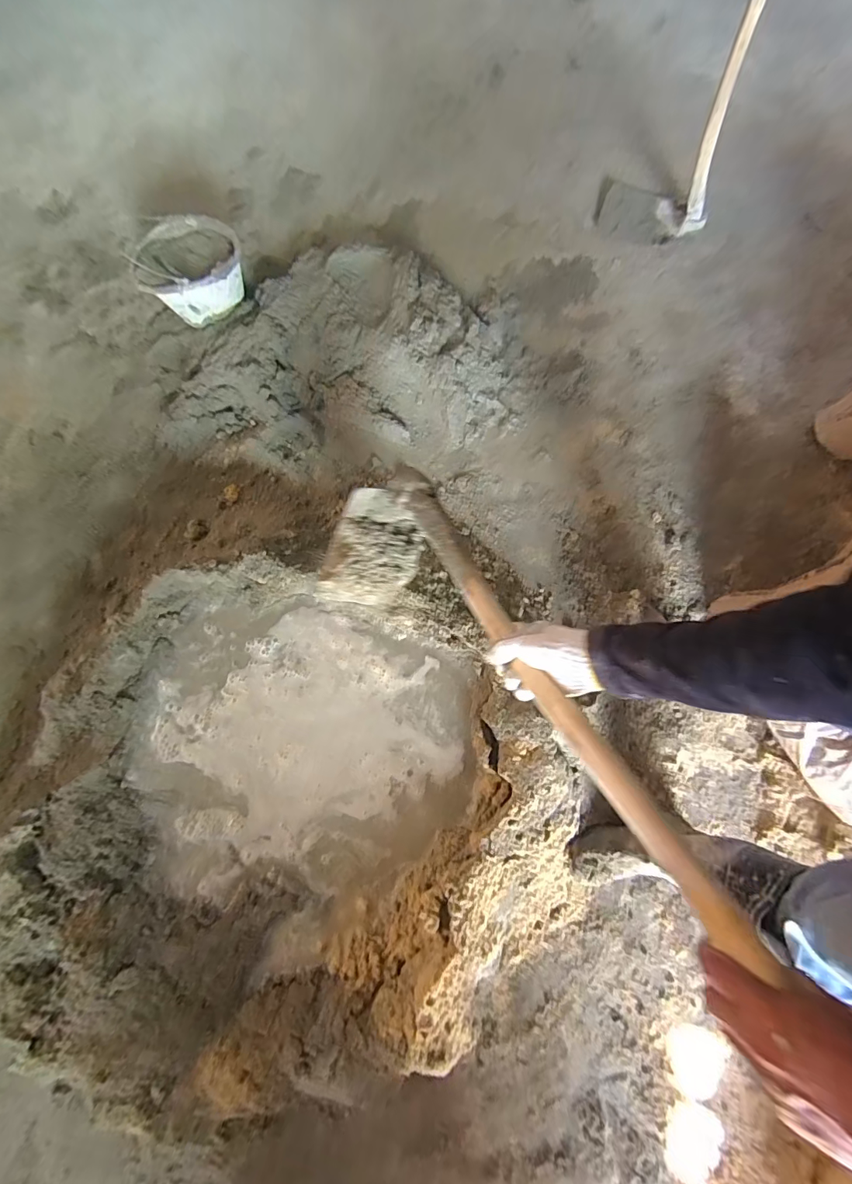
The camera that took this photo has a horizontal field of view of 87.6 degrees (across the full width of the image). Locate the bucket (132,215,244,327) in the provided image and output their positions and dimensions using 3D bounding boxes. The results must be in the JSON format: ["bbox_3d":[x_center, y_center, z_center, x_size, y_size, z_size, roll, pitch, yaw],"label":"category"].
[{"bbox_3d":[-0.588,-0.826,1.122,0.241,0.120,0.231,0,79,1],"label":"bucket"}]

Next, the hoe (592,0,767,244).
[{"bbox_3d":[0.631,-1.147,0.994,0.281,0.567,0.222,16,79,4],"label":"hoe"}]

